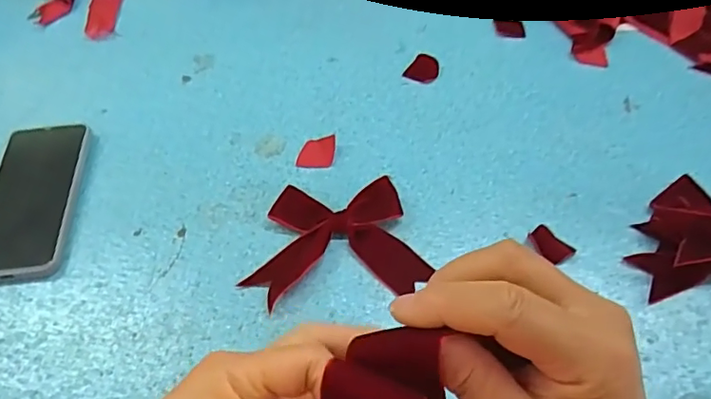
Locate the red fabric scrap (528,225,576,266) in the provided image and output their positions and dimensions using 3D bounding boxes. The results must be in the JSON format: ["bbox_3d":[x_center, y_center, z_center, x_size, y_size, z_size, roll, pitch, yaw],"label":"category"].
[{"bbox_3d":[0.160,0.037,0.449,0.026,0.007,0.035,-37,60,-23],"label":"red fabric scrap"}]

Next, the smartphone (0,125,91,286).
[{"bbox_3d":[-0.291,0.000,0.491,0.078,0.013,0.158,-4,57,0],"label":"smartphone"}]

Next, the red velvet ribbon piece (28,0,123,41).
[{"bbox_3d":[-0.348,-0.251,0.682,0.145,0.025,0.092,19,56,16],"label":"red velvet ribbon piece"}]

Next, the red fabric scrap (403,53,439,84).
[{"bbox_3d":[0.074,-0.142,0.592,0.032,0.007,0.038,25,58,20],"label":"red fabric scrap"}]

